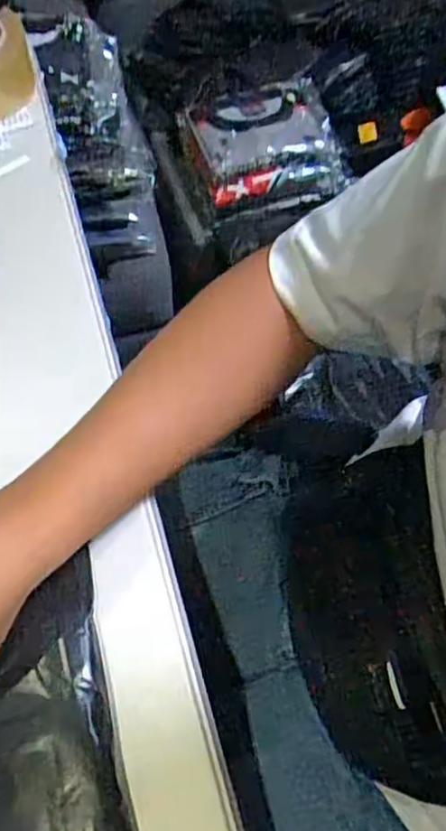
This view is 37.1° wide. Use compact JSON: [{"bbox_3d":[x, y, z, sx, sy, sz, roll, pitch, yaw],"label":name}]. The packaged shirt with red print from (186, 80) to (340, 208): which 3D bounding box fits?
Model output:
[{"bbox_3d":[0.063,-0.472,1.126,0.233,0.086,0.223,1,61,-2],"label":"packaged shirt with red print"}]

